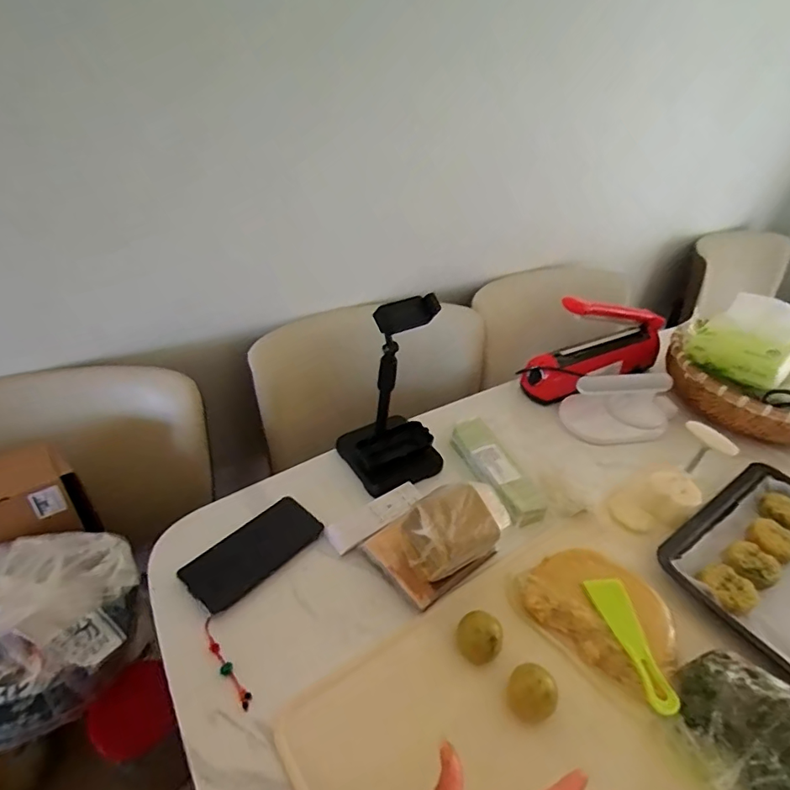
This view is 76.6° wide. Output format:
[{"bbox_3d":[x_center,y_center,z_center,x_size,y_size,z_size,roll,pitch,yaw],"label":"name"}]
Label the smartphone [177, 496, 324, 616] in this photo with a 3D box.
[{"bbox_3d":[-0.166,0.188,0.600,0.074,0.014,0.160,32,46,28],"label":"smartphone"}]

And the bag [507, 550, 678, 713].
[{"bbox_3d":[0.232,0.246,0.577,0.169,0.038,0.121,35,47,29],"label":"bag"}]

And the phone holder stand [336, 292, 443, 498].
[{"bbox_3d":[0.003,-0.001,0.668,0.121,0.243,0.115,-17,45,-27],"label":"phone holder stand"}]

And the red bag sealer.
[{"bbox_3d":[0.380,-0.092,0.907,0.304,0.186,0.070,-14,44,-24],"label":"red bag sealer"}]

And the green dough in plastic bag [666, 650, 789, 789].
[{"bbox_3d":[0.339,0.309,0.463,0.124,0.061,0.139,-14,44,-24],"label":"green dough in plastic bag"}]

